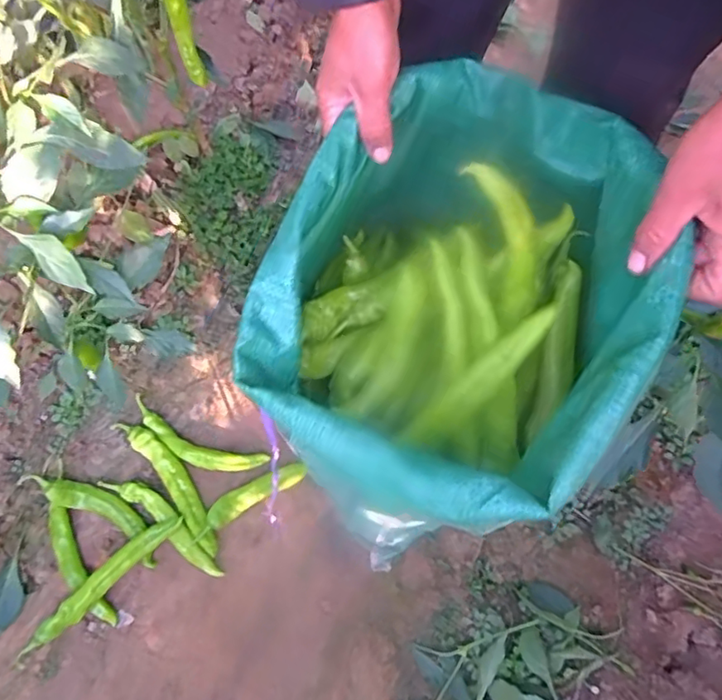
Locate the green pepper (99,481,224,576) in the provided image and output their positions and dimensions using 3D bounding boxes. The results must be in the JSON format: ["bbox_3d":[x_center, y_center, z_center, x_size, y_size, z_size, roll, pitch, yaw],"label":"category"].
[{"bbox_3d":[-0.320,0.275,0.939,0.253,0.028,0.046,33,71,17],"label":"green pepper"}]

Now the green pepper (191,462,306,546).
[{"bbox_3d":[-0.186,0.240,0.940,0.203,0.031,0.043,-31,68,-10],"label":"green pepper"}]

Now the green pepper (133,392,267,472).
[{"bbox_3d":[-0.285,0.158,0.987,0.250,0.041,0.066,20,68,12],"label":"green pepper"}]

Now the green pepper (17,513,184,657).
[{"bbox_3d":[-0.397,0.357,0.885,0.037,0.043,0.282,41,74,19],"label":"green pepper"}]

